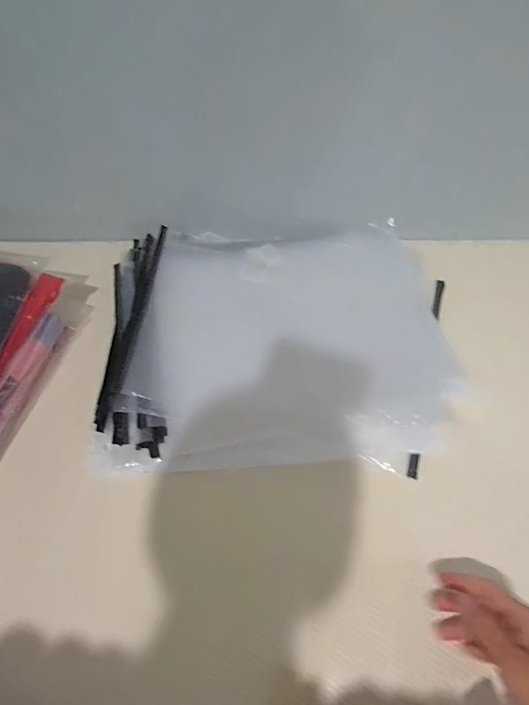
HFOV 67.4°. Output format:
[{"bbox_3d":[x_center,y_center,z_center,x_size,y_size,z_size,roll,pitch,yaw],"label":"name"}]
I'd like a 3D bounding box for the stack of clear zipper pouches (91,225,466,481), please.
[{"bbox_3d":[0.019,-0.033,0.535,0.455,0.037,0.378,0,58,2],"label":"stack of clear zipper pouches"}]

